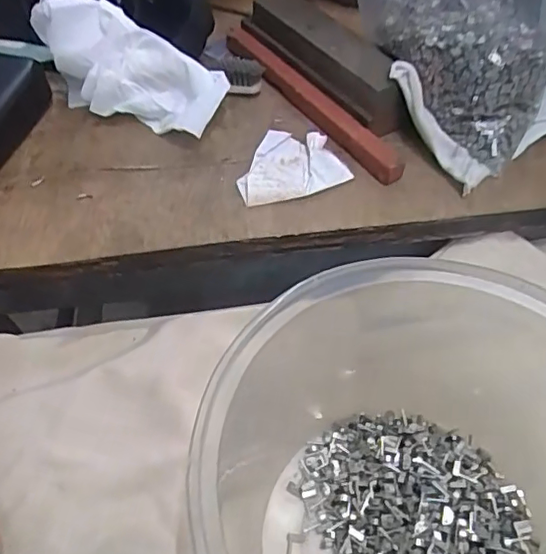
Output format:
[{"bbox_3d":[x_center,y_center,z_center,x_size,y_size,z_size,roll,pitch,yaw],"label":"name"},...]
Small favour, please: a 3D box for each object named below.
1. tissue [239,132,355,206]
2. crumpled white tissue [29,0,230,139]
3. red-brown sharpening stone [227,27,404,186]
[{"bbox_3d":[0.006,-0.056,0.280,0.051,0.010,0.039,-20,55,-16],"label":"tissue"},{"bbox_3d":[-0.076,-0.105,0.288,0.093,0.057,0.030,12,53,9],"label":"crumpled white tissue"},{"bbox_3d":[0.017,-0.098,0.310,0.013,0.016,0.147,-28,57,-20],"label":"red-brown sharpening stone"}]

